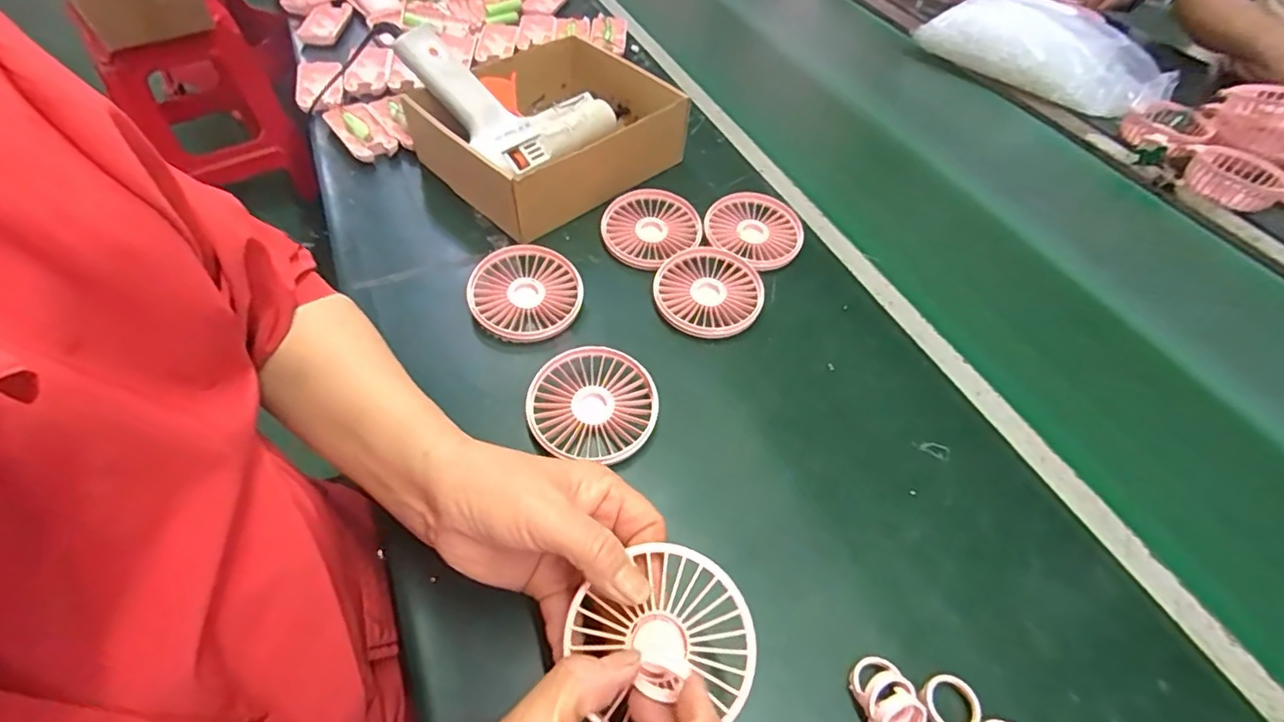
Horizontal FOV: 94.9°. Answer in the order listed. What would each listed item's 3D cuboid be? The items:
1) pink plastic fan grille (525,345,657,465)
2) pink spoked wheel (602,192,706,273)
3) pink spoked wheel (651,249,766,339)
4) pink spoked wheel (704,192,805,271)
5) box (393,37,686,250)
[{"bbox_3d":[-0.033,0.028,0.403,0.084,0.018,0.076,11,52,5],"label":"pink plastic fan grille"},{"bbox_3d":[0.008,-0.115,0.522,0.082,0.024,0.083,20,54,12],"label":"pink spoked wheel"},{"bbox_3d":[0.053,-0.056,0.478,0.085,0.016,0.083,2,52,-2],"label":"pink spoked wheel"},{"bbox_3d":[0.103,-0.119,0.529,0.081,0.019,0.095,30,56,19],"label":"pink spoked wheel"},{"bbox_3d":[-0.099,-0.233,0.576,0.215,0.069,0.214,-35,62,-26],"label":"box"}]

